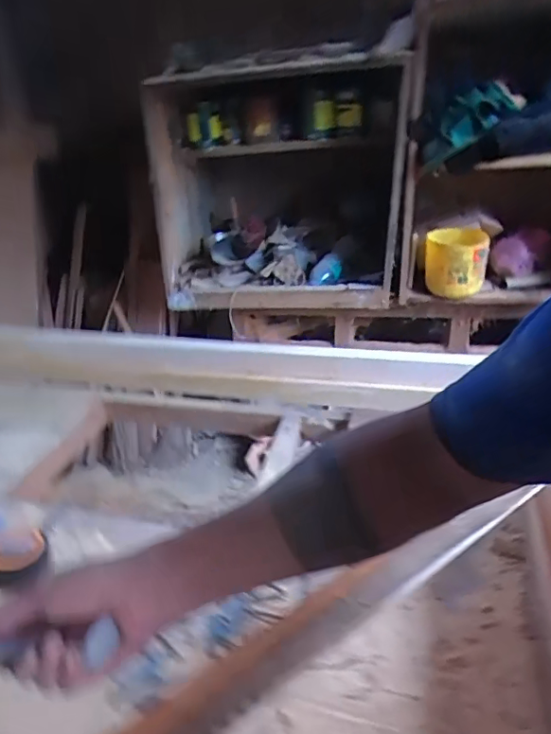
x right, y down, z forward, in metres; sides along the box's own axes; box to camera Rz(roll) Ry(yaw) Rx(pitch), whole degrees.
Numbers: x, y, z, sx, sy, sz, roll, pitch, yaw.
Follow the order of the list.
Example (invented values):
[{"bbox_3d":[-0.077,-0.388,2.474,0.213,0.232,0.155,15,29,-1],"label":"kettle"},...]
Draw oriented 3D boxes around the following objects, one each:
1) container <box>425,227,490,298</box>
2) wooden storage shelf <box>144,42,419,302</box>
[{"bbox_3d":[0.532,-0.309,1.605,0.167,0.167,0.180,6,27,20],"label":"container"},{"bbox_3d":[0.010,-0.600,1.782,0.753,0.704,0.519,1,26,10],"label":"wooden storage shelf"}]

